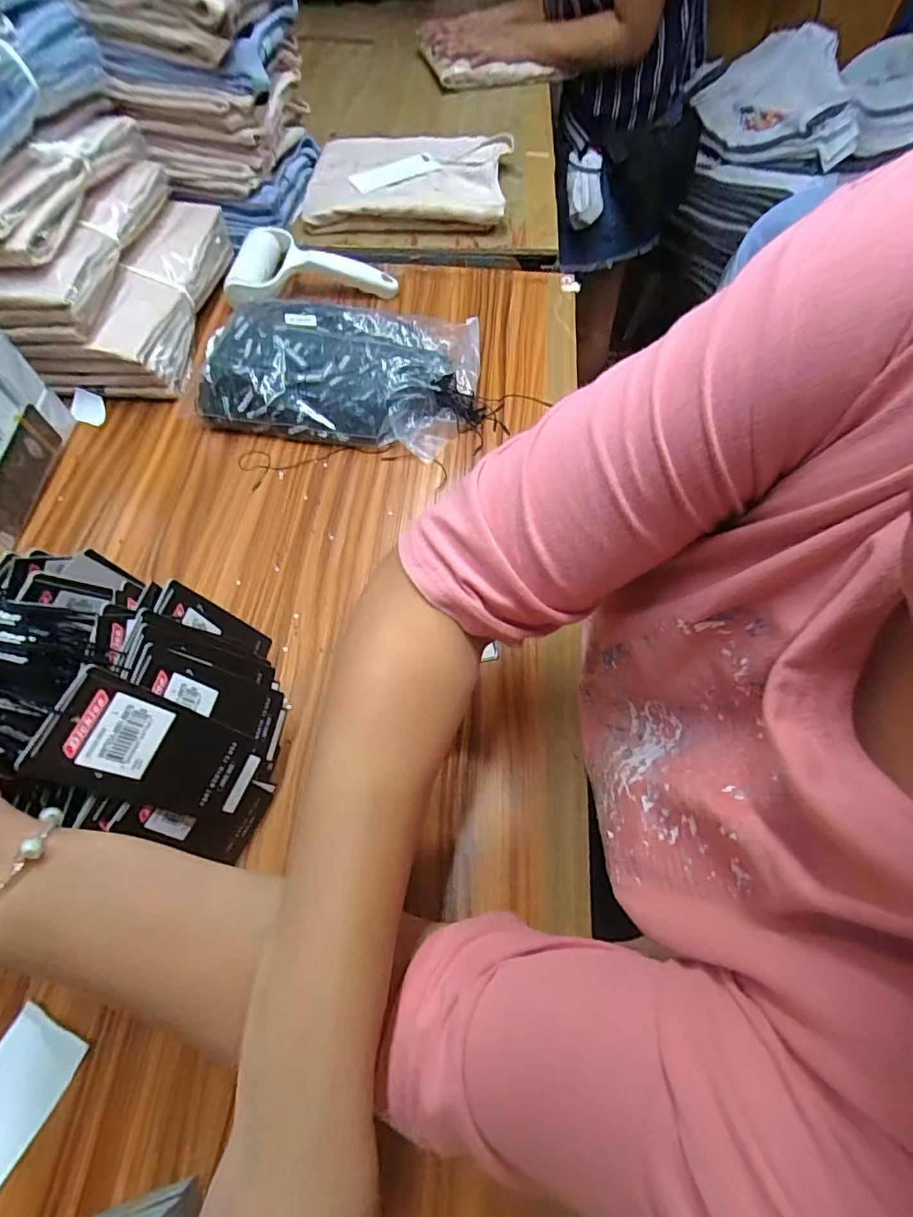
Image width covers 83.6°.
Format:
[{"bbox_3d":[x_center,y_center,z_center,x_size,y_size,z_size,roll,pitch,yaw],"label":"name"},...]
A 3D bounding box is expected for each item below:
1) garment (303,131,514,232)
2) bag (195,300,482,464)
[{"bbox_3d":[-0.059,-0.586,0.692,0.267,0.046,0.199,0,62,1],"label":"garment"},{"bbox_3d":[-0.116,-0.249,0.530,0.284,0.066,0.172,9,63,5],"label":"bag"}]

